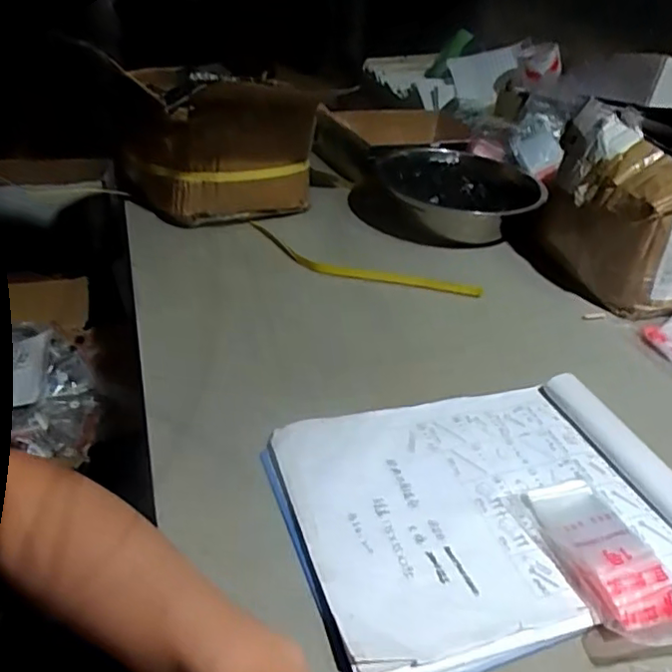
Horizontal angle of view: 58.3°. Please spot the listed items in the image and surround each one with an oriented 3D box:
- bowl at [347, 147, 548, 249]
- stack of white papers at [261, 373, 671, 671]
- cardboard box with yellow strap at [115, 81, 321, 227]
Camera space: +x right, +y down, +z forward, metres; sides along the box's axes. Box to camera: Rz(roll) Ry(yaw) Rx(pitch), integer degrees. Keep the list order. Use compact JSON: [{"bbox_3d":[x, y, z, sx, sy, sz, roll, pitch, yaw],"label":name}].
[{"bbox_3d":[0.173,-0.212,0.906,0.254,0.080,0.254,4,36,-3],"label":"bowl"},{"bbox_3d":[0.120,0.127,0.468,0.311,0.023,0.220,-8,38,-19],"label":"stack of white papers"},{"bbox_3d":[-0.167,-0.261,0.831,0.221,0.188,0.223,-20,43,-31],"label":"cardboard box with yellow strap"}]

